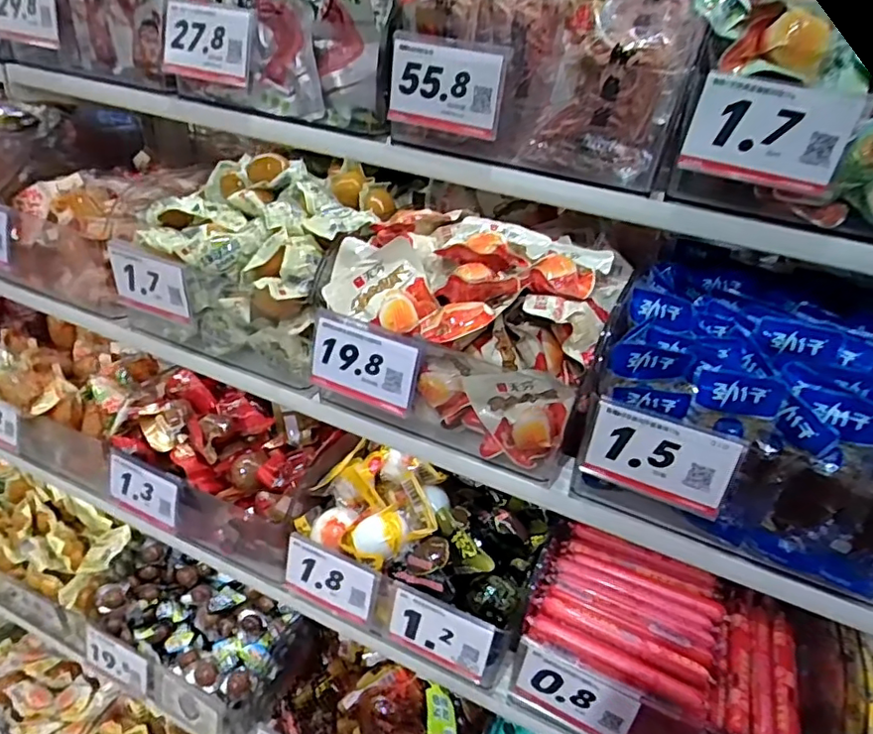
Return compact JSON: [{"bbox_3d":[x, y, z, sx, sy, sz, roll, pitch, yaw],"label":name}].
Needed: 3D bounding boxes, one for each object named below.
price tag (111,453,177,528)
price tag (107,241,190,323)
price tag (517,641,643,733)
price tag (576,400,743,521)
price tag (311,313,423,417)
[{"bbox_3d":[-0.328,0.141,0.664,0.095,0.069,0.010,17,16,15],"label":"price tag"},{"bbox_3d":[-0.284,-0.082,0.590,0.097,0.070,0.009,18,33,18],"label":"price tag"},{"bbox_3d":[0.118,0.280,0.506,0.096,0.057,0.005,22,26,19],"label":"price tag"},{"bbox_3d":[0.161,0.067,0.432,0.100,0.068,0.010,18,33,18],"label":"price tag"},{"bbox_3d":[-0.062,-0.001,0.508,0.098,0.069,0.008,15,17,17],"label":"price tag"}]

